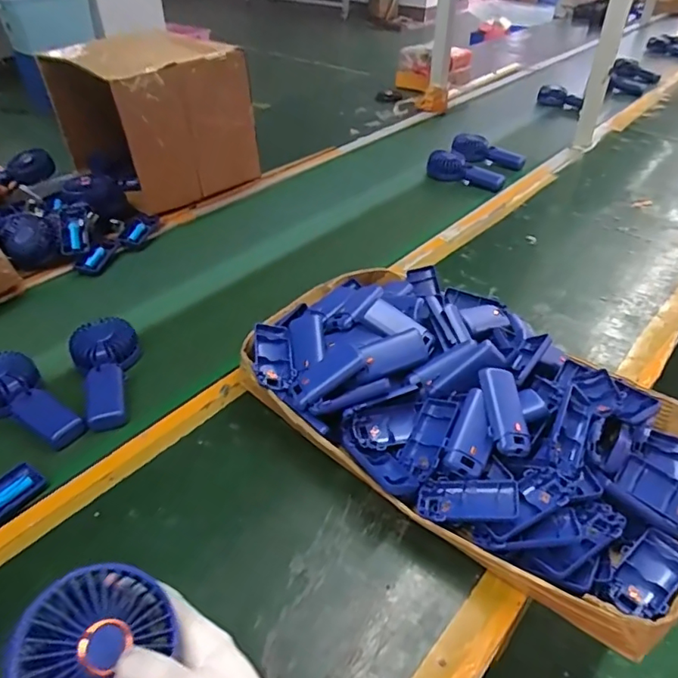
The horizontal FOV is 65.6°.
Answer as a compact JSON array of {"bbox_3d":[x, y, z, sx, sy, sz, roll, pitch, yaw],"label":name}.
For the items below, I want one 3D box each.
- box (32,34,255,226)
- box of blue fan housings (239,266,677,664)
[{"bbox_3d":[-0.372,-0.473,1.094,0.300,0.259,0.321,-32,49,-32],"label":"box"},{"bbox_3d":[0.156,0.062,0.617,0.533,0.095,0.346,32,50,33],"label":"box of blue fan housings"}]

